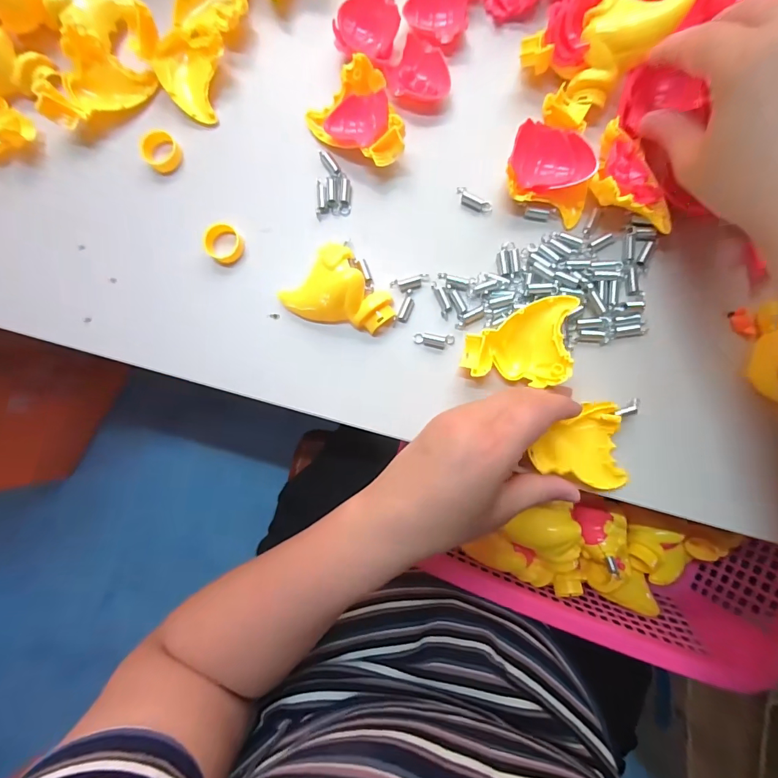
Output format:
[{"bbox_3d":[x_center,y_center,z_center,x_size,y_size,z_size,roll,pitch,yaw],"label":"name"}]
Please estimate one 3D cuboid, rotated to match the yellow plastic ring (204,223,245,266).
[{"bbox_3d":[-0.118,-0.104,0.291,0.025,0.014,0.025,0,87,3],"label":"yellow plastic ring"}]

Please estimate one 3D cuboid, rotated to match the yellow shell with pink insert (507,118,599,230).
[{"bbox_3d":[0.108,-0.145,0.268,0.058,0.025,0.047,20,89,4],"label":"yellow shell with pink insert"}]

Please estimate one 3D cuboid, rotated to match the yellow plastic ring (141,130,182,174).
[{"bbox_3d":[-0.166,-0.174,0.295,0.025,0.011,0.025,0,87,3],"label":"yellow plastic ring"}]

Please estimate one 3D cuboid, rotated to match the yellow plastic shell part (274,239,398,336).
[{"bbox_3d":[-0.035,-0.061,0.280,0.056,0.025,0.065,-44,86,1],"label":"yellow plastic shell part"}]

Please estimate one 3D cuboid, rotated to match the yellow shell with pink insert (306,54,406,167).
[{"bbox_3d":[-0.019,-0.182,0.278,0.054,0.029,0.066,-34,86,1],"label":"yellow shell with pink insert"}]

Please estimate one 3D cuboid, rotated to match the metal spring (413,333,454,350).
[{"bbox_3d":[0.032,-0.034,0.283,0.028,0.007,0.010,2,88,4],"label":"metal spring"}]

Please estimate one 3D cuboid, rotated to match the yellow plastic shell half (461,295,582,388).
[{"bbox_3d":[0.084,-0.034,0.265,0.062,0.031,0.057,10,88,4],"label":"yellow plastic shell half"}]

